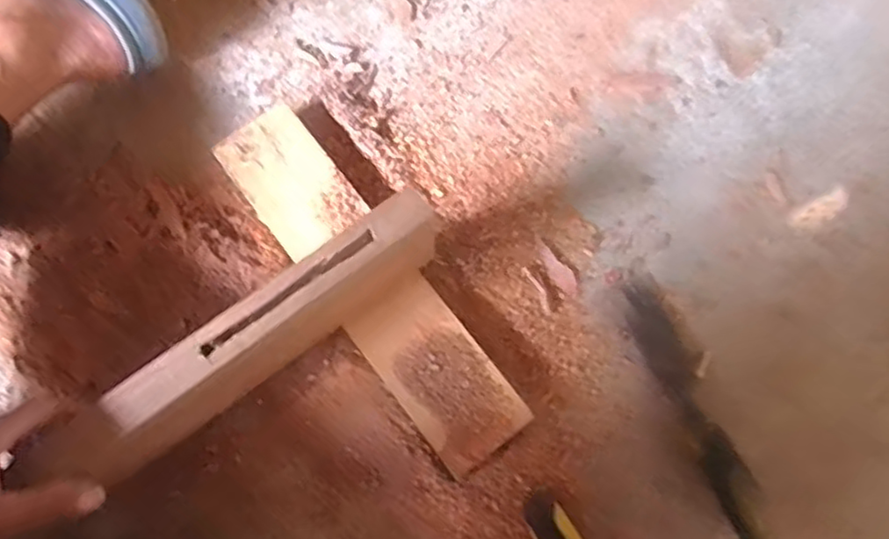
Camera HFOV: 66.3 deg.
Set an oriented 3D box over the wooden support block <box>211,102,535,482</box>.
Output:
[{"bbox_3d":[-0.070,0.009,0.597,0.080,0.033,0.363,-37,77,-9],"label":"wooden support block"}]

